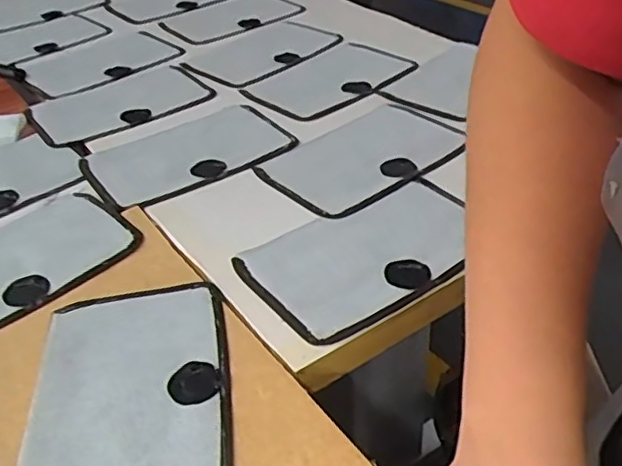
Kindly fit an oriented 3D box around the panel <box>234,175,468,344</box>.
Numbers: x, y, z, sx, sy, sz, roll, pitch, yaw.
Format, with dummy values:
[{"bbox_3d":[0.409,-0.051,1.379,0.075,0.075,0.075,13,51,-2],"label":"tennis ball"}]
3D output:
[{"bbox_3d":[0.054,0.017,0.579,0.215,0.008,0.132,-26,42,-25],"label":"panel"}]

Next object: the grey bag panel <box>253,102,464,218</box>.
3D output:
[{"bbox_3d":[0.054,-0.088,0.710,0.211,0.011,0.147,-28,43,-27],"label":"grey bag panel"}]

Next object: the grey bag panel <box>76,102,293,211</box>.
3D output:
[{"bbox_3d":[-0.141,-0.092,0.739,0.217,0.010,0.141,-26,42,-25],"label":"grey bag panel"}]

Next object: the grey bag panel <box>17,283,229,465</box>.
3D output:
[{"bbox_3d":[-0.131,0.118,0.465,0.137,0.004,0.219,-8,38,-5],"label":"grey bag panel"}]

